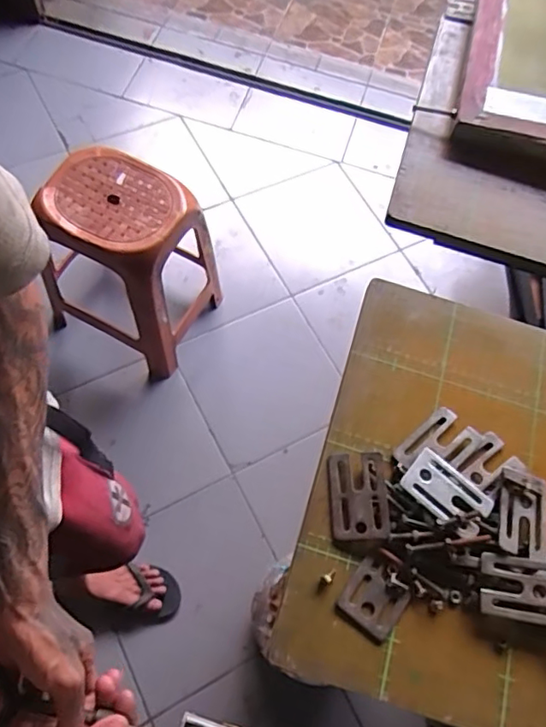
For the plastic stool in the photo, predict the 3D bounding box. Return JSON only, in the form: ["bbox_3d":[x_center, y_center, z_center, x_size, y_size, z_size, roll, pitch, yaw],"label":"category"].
[{"bbox_3d":[-0.352,-0.236,1.416,0.352,0.470,0.331,29,67,7],"label":"plastic stool"}]

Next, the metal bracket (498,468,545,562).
[{"bbox_3d":[0.235,0.140,0.524,0.047,0.010,0.078,13,65,4],"label":"metal bracket"}]

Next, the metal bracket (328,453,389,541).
[{"bbox_3d":[0.079,0.124,0.525,0.051,0.008,0.078,-3,65,5],"label":"metal bracket"}]

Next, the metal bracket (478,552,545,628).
[{"bbox_3d":[0.224,0.201,0.496,0.082,0.009,0.052,11,65,3],"label":"metal bracket"}]

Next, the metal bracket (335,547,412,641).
[{"bbox_3d":[0.093,0.201,0.496,0.049,0.007,0.063,35,68,14],"label":"metal bracket"}]

